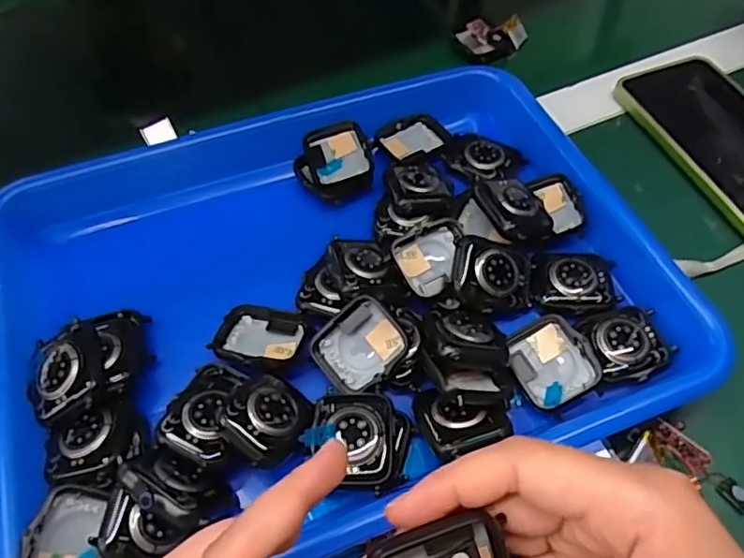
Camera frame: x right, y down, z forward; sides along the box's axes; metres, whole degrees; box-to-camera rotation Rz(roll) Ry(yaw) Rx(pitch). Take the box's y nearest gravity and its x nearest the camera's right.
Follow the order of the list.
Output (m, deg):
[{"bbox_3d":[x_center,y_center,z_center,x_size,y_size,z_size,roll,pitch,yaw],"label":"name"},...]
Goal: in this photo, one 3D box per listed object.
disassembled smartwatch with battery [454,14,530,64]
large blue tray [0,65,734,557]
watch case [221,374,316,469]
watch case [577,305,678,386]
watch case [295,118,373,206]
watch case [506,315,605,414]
[{"bbox_3d":[0.091,-0.182,0.454,0.055,0.020,0.027,-22,59,-14],"label":"disassembled smartwatch with battery"},{"bbox_3d":[-0.025,-0.002,0.324,0.324,0.053,0.266,-19,58,-12],"label":"large blue tray"},{"bbox_3d":[-0.046,0.060,0.262,0.035,0.008,0.039,41,42,4],"label":"watch case"},{"bbox_3d":[0.125,0.031,0.295,0.041,0.006,0.037,-15,57,-10],"label":"watch case"},{"bbox_3d":[-0.022,-0.068,0.358,0.044,0.015,0.047,-15,57,-10],"label":"watch case"},{"bbox_3d":[0.085,0.039,0.291,0.037,0.010,0.041,-23,59,-15],"label":"watch case"}]

